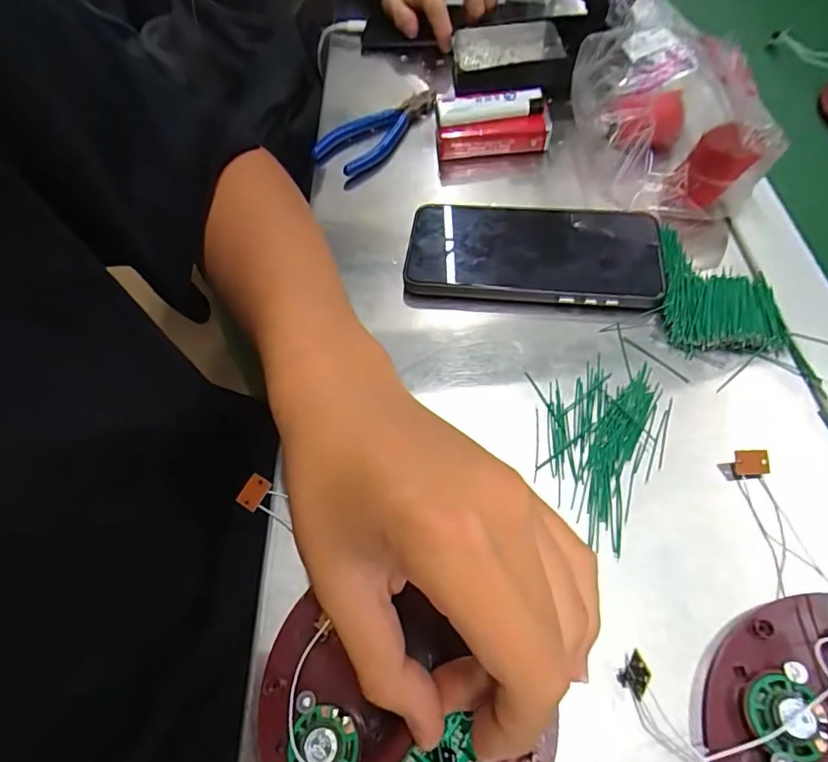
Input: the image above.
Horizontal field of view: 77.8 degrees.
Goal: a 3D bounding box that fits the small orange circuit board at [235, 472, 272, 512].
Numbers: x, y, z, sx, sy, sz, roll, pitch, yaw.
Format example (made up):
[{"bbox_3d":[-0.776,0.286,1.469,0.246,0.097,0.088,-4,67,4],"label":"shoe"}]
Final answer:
[{"bbox_3d":[-0.085,0.060,0.275,0.013,0.004,0.018,33,84,-2],"label":"small orange circuit board"}]

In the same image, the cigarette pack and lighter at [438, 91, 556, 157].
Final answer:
[{"bbox_3d":[0.062,-0.203,0.405,0.083,0.029,0.038,-8,59,-1],"label":"cigarette pack and lighter"}]

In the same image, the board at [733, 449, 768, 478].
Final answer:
[{"bbox_3d":[0.172,0.042,0.262,0.014,0.004,0.013,-3,87,20],"label":"board"}]

